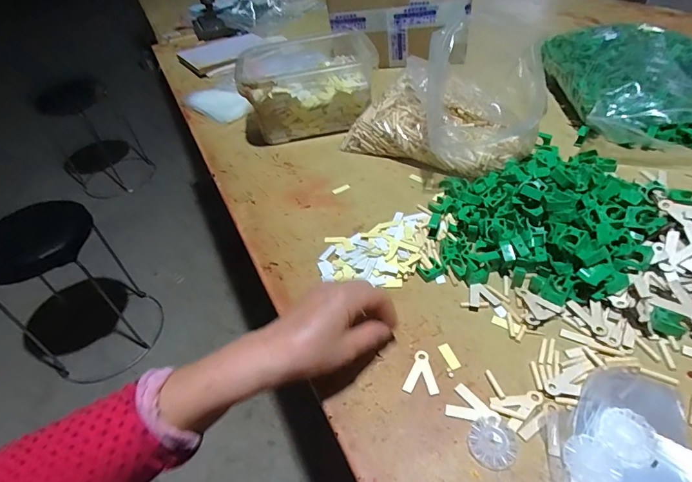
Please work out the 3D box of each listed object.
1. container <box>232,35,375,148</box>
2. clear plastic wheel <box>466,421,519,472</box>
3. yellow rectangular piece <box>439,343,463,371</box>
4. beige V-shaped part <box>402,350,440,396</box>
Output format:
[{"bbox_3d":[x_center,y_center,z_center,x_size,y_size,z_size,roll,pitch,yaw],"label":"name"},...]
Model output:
[{"bbox_3d":[-0.066,-0.300,0.744,0.224,0.151,0.200,-9,43,-2],"label":"container"},{"bbox_3d":[0.120,0.167,0.333,0.038,0.005,0.036,-4,43,4],"label":"clear plastic wheel"},{"bbox_3d":[0.102,0.114,0.400,0.012,0.004,0.029,-17,46,-10],"label":"yellow rectangular piece"},{"bbox_3d":[0.076,0.127,0.387,0.031,0.004,0.045,15,48,22],"label":"beige V-shaped part"}]

